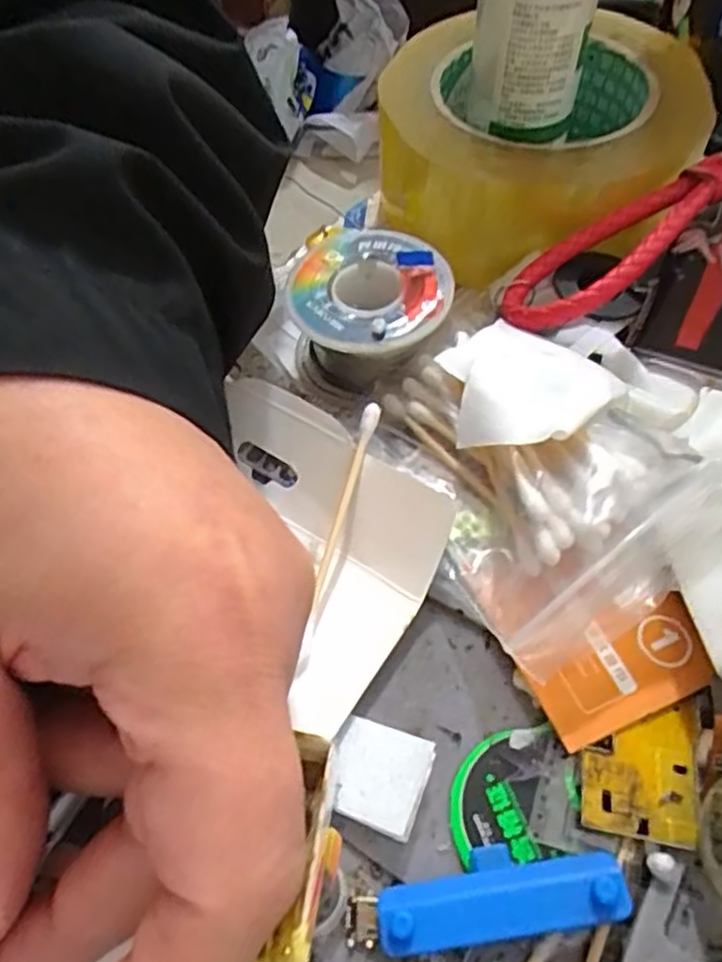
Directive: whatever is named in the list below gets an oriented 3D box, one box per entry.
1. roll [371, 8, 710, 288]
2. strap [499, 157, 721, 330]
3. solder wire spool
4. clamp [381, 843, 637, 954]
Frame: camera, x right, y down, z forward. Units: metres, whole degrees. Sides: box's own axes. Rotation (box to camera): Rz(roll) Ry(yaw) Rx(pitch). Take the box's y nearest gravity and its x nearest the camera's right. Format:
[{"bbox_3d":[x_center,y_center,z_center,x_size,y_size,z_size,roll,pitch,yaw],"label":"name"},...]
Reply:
[{"bbox_3d":[0.068,-0.134,0.266,0.119,0.063,0.123,-2,58,3],"label":"roll"},{"bbox_3d":[0.083,-0.078,0.220,0.088,0.010,0.036,-45,39,-16],"label":"strap"},{"bbox_3d":[0.003,-0.055,0.229,0.049,0.035,0.052,-2,58,3],"label":"solder wire spool"},{"bbox_3d":[0.028,0.086,0.140,0.050,0.014,0.016,-7,57,-1],"label":"clamp"}]

